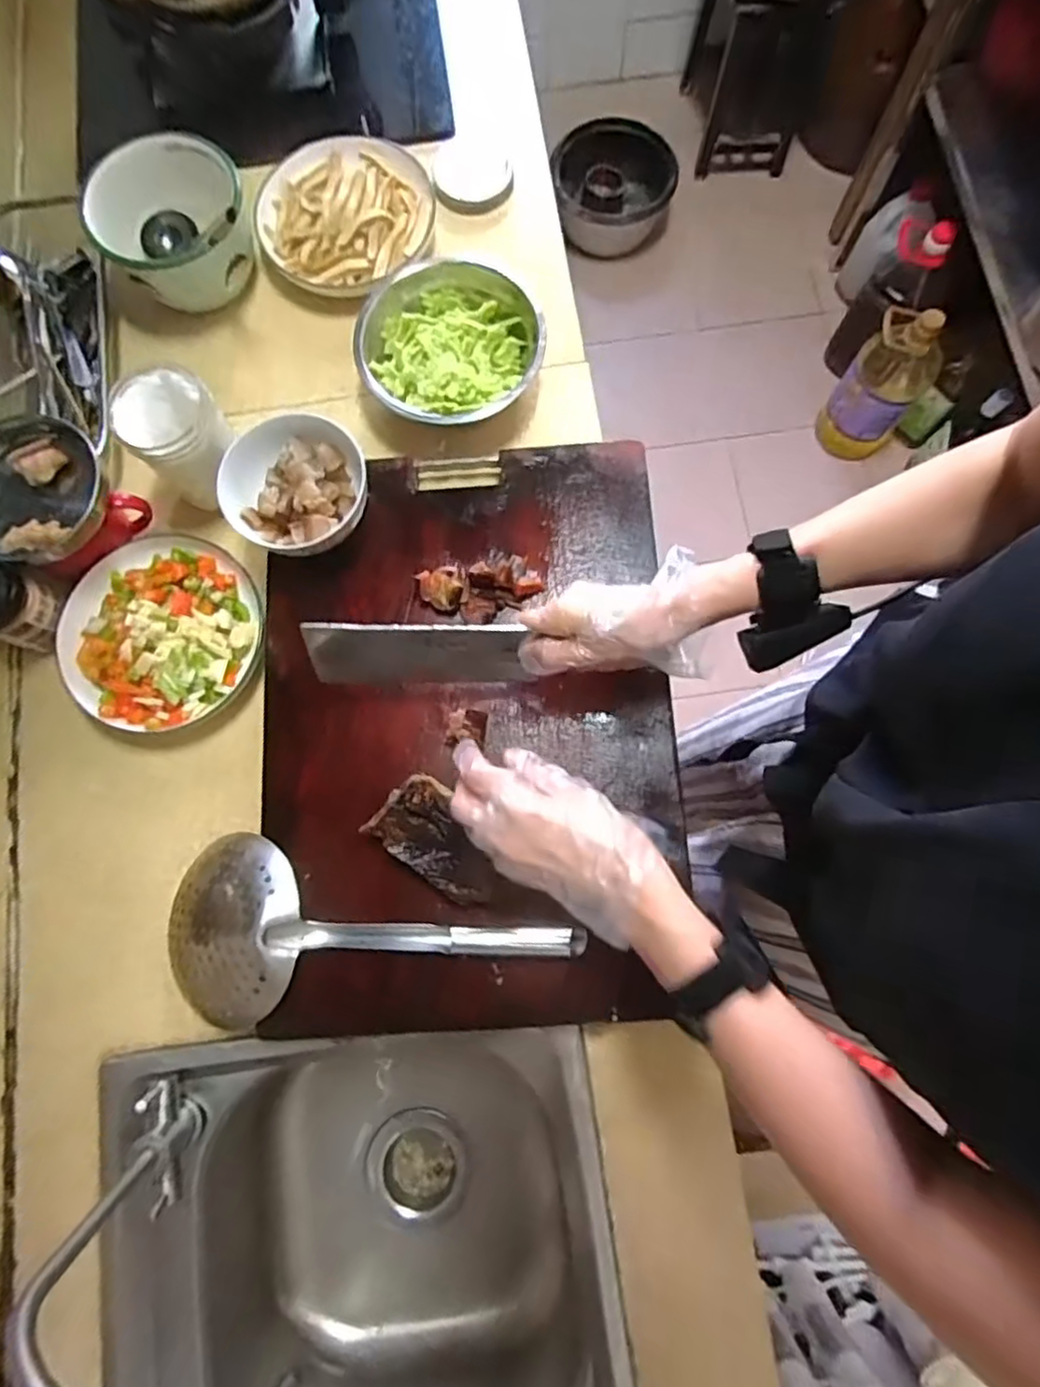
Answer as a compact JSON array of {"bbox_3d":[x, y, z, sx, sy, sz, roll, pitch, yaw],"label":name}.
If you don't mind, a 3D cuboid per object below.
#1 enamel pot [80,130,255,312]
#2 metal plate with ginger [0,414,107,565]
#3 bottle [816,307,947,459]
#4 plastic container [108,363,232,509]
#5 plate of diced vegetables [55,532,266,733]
[{"bbox_3d":[-0.336,-0.444,0.632,0.139,0.081,0.115,-8,78,-2],"label":"enamel pot"},{"bbox_3d":[-0.416,-0.174,0.564,0.103,0.028,0.131,17,74,-20],"label":"metal plate with ginger"},{"bbox_3d":[0.727,-0.619,1.316,0.148,0.332,0.160,39,81,8],"label":"bottle"},{"bbox_3d":[-0.293,-0.222,0.582,0.080,0.096,0.078,0,78,0],"label":"plastic container"},{"bbox_3d":[-0.323,-0.056,0.586,0.165,0.041,0.173,0,78,0],"label":"plate of diced vegetables"}]

